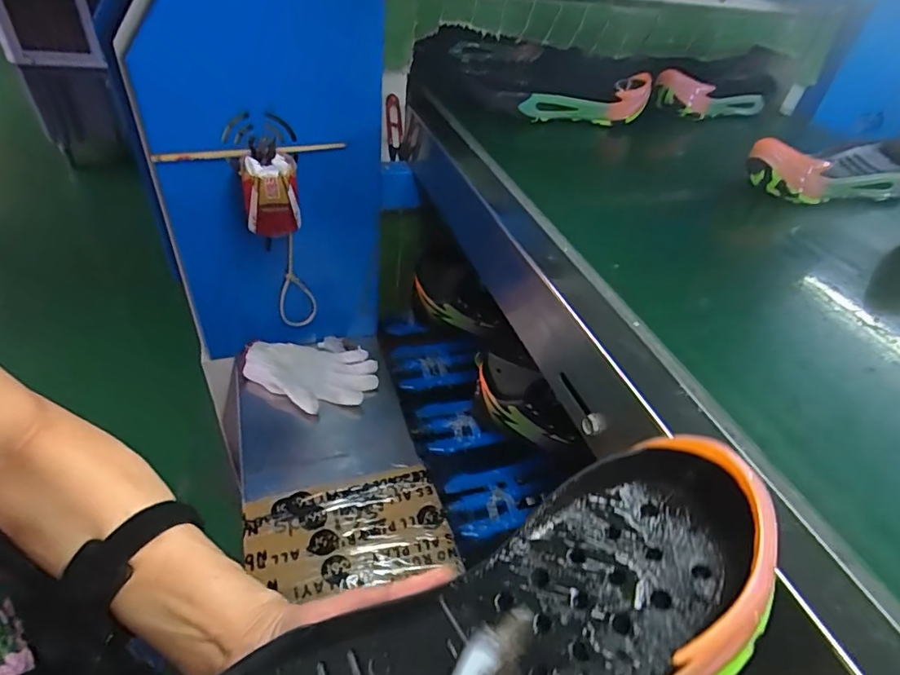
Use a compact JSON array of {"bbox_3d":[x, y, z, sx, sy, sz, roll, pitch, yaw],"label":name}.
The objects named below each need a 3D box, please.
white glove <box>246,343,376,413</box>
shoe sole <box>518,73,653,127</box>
[{"bbox_3d":[-0.217,0.054,0.797,0.202,0.042,0.132,3,42,-5],"label":"white glove"},{"bbox_3d":[0.192,-0.331,0.717,0.192,0.055,0.069,-15,46,-23],"label":"shoe sole"}]

